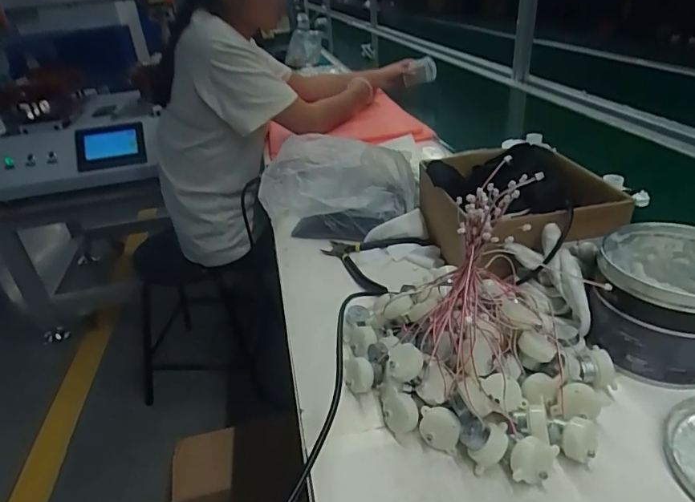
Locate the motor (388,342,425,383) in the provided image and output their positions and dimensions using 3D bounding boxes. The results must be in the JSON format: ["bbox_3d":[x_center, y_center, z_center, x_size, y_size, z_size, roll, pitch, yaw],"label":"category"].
[{"bbox_3d":[0.052,0.100,0.422,0.032,0.012,0.038,-14,40,14],"label":"motor"}]

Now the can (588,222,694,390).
[{"bbox_3d":[0.306,0.041,0.452,0.125,0.087,0.125,-3,33,2],"label":"can"}]

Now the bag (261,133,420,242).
[{"bbox_3d":[-0.007,-0.100,0.732,0.223,0.112,0.160,0,33,10],"label":"bag"}]

